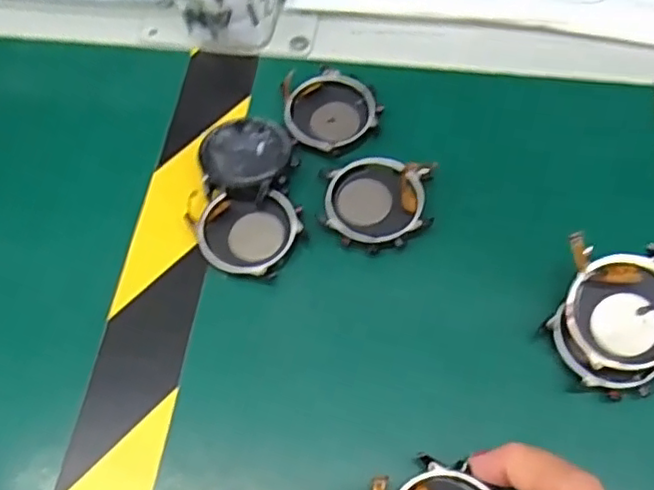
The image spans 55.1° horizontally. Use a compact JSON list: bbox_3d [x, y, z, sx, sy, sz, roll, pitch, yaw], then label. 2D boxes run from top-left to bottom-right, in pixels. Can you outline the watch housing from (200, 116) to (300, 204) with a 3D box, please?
[{"bbox_3d":[-0.038,-0.043,0.303,0.043,0.013,0.043,10,63,8],"label":"watch housing"}]

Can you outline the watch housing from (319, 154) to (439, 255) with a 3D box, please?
[{"bbox_3d":[0.023,-0.020,0.293,0.049,0.010,0.045,3,62,4],"label":"watch housing"}]

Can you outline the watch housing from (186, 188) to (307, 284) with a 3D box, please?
[{"bbox_3d":[-0.037,-0.007,0.290,0.045,0.008,0.043,29,67,16],"label":"watch housing"}]

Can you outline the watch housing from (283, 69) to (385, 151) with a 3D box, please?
[{"bbox_3d":[-0.001,-0.071,0.320,0.044,0.008,0.050,-32,65,-14],"label":"watch housing"}]

